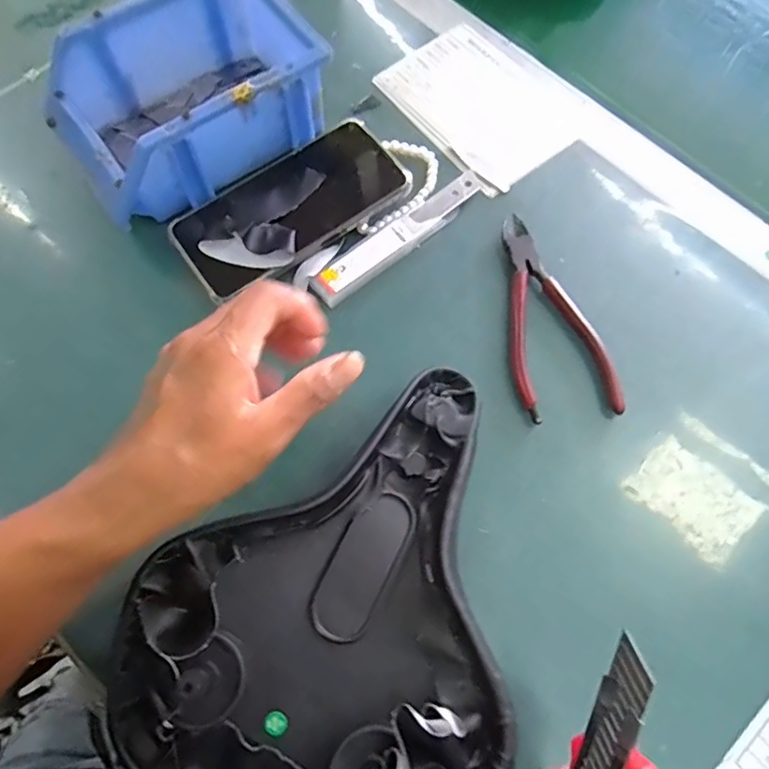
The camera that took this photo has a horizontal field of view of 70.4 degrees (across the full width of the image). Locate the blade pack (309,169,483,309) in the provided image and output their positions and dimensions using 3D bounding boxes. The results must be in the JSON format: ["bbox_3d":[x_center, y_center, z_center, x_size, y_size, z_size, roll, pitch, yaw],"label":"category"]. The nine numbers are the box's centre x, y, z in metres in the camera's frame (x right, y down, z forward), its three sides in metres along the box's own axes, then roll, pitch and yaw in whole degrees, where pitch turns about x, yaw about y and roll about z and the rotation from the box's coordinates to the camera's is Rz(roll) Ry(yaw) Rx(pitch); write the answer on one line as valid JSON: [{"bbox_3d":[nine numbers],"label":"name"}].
[{"bbox_3d":[0.013,-0.107,0.393,0.153,0.013,0.023,-39,76,-14],"label":"blade pack"}]

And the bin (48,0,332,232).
[{"bbox_3d":[-0.139,-0.203,0.393,0.175,0.080,0.119,-34,75,-13],"label":"bin"}]

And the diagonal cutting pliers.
[{"bbox_3d":[0.108,-0.048,0.379,0.064,0.013,0.153,-13,71,-6],"label":"diagonal cutting pliers"}]

